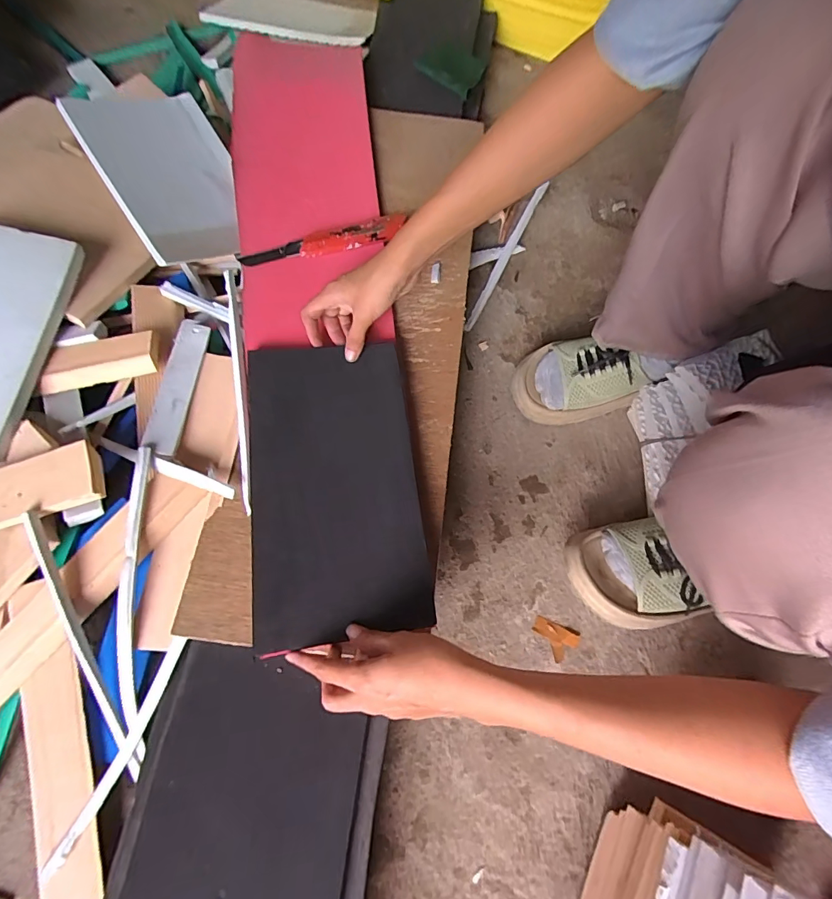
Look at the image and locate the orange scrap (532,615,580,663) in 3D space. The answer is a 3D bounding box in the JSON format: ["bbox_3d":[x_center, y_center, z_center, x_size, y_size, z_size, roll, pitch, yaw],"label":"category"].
[{"bbox_3d":[0.145,0.200,0.457,0.047,0.004,0.035,22,70,6],"label":"orange scrap"}]

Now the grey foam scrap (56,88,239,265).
[{"bbox_3d":[-0.284,-0.325,0.517,0.148,0.019,0.221,-31,88,-30],"label":"grey foam scrap"}]

